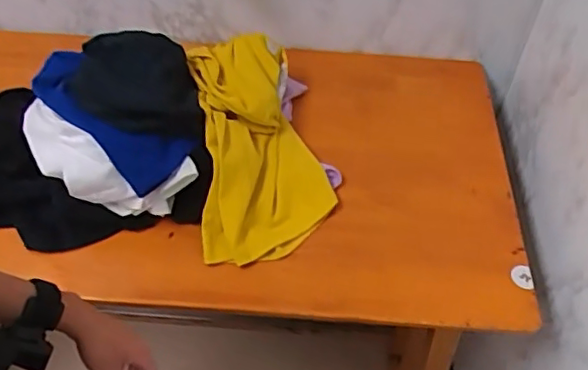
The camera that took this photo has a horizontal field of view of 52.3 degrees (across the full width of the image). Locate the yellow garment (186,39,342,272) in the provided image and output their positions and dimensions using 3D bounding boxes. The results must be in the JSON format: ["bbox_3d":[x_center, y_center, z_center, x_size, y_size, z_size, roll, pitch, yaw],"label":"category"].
[{"bbox_3d":[-0.054,-0.080,0.927,0.198,0.073,0.399,-6,68,-7],"label":"yellow garment"}]

